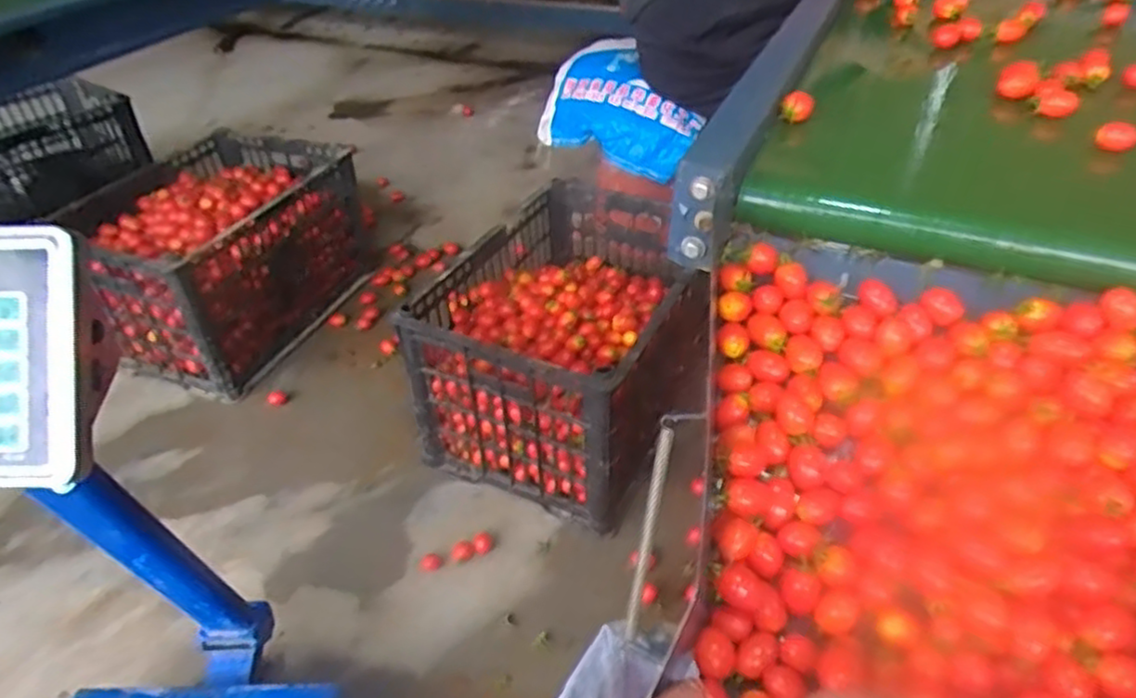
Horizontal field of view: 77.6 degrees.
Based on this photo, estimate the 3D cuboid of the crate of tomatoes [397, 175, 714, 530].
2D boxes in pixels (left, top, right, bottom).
[{"bbox_3d":[0.021,-0.030,1.184,0.340,0.285,0.522,14,42,20],"label":"crate of tomatoes"}]

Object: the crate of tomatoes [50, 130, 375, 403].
[{"bbox_3d":[-0.697,-0.197,1.427,0.432,0.284,0.516,16,43,22],"label":"crate of tomatoes"}]

